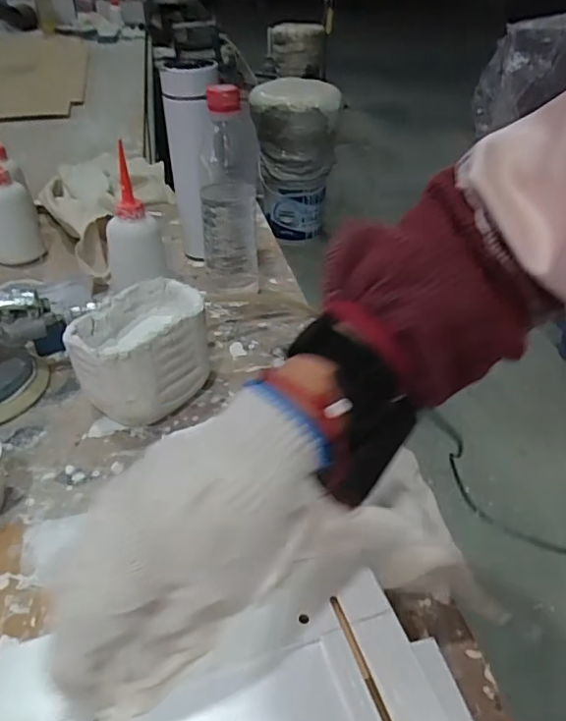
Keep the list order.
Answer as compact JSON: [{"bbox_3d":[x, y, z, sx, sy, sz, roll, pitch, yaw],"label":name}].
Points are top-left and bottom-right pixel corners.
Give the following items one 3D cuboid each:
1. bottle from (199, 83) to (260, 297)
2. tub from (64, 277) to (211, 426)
[{"bbox_3d":[-0.055,-0.160,0.577,0.059,0.215,0.059,-4,37,-6],"label":"bottle"},{"bbox_3d":[-0.121,-0.004,0.480,0.079,0.088,0.108,24,43,28],"label":"tub"}]

